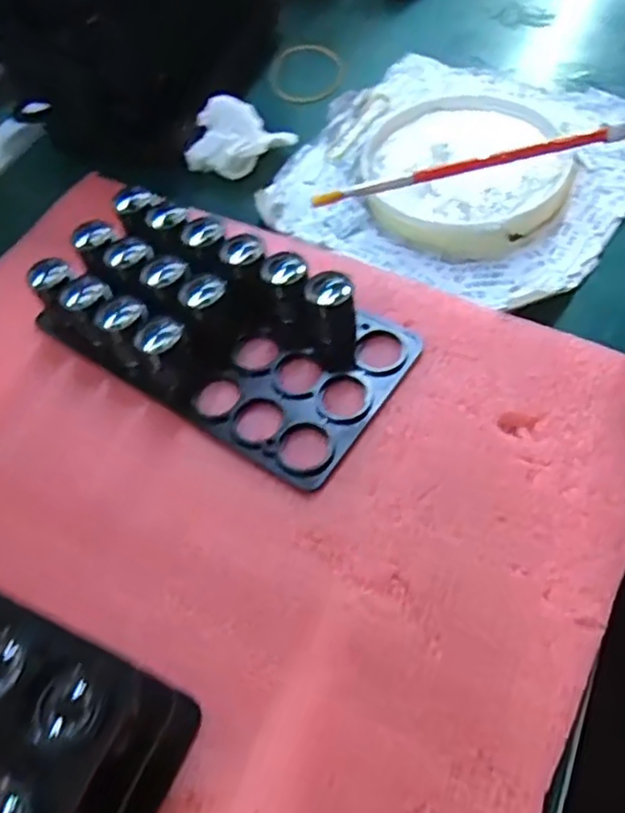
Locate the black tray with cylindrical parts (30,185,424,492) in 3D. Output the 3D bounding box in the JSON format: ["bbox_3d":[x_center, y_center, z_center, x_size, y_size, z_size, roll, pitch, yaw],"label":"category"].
[{"bbox_3d":[-0.045,-0.047,0.323,0.183,0.035,0.105,25,64,22],"label":"black tray with cylindrical parts"}]

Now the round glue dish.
[{"bbox_3d":[0.091,-0.144,0.388,0.118,0.014,0.122,-4,57,6],"label":"round glue dish"}]

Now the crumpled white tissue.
[{"bbox_3d":[-0.048,-0.175,0.415,0.056,0.029,0.049,20,63,20],"label":"crumpled white tissue"}]

